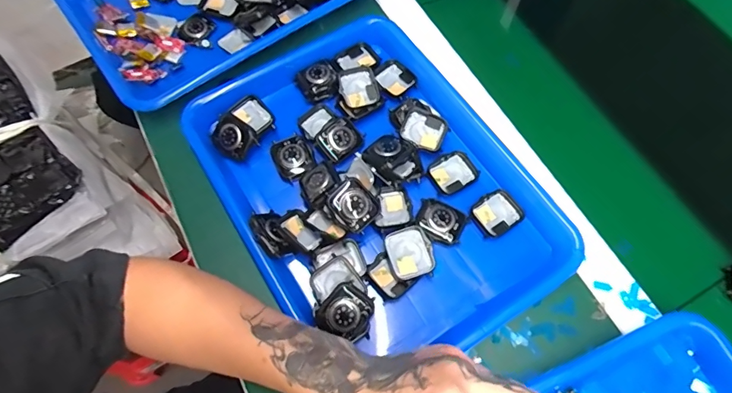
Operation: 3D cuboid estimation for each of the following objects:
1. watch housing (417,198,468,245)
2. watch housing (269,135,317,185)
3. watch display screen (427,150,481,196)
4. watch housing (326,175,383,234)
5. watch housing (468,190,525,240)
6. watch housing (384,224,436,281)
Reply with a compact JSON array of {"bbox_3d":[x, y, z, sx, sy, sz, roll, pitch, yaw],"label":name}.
[{"bbox_3d":[0.070,0.022,0.401,0.043,0.009,0.036,21,69,10],"label":"watch housing"},{"bbox_3d":[-0.072,-0.038,0.432,0.037,0.011,0.044,-28,69,-11],"label":"watch housing"},{"bbox_3d":[0.086,-0.023,0.424,0.044,0.008,0.039,-27,69,-10],"label":"watch display screen"},{"bbox_3d":[-0.011,0.007,0.380,0.037,0.013,0.042,-41,99,-7],"label":"watch housing"},{"bbox_3d":[0.124,0.016,0.408,0.043,0.006,0.038,-30,70,-11],"label":"watch housing"},{"bbox_3d":[0.038,0.048,0.374,0.040,0.005,0.045,-16,68,-6],"label":"watch housing"}]

